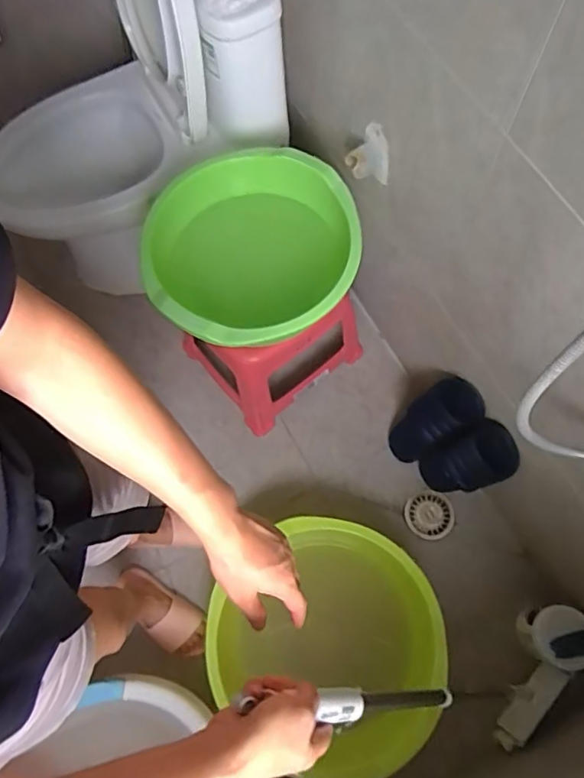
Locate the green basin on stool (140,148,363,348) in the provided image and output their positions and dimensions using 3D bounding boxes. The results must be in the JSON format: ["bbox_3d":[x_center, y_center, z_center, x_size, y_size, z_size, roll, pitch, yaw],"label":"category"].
[{"bbox_3d":[-0.073,-0.248,1.020,0.367,0.161,0.380,-1,71,2],"label":"green basin on stool"}]

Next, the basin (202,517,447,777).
[{"bbox_3d":[0.064,0.487,1.085,0.461,0.218,0.425,-1,71,2],"label":"basin"}]

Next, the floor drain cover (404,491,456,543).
[{"bbox_3d":[0.331,0.305,1.298,0.115,0.006,0.116,12,93,13],"label":"floor drain cover"}]

